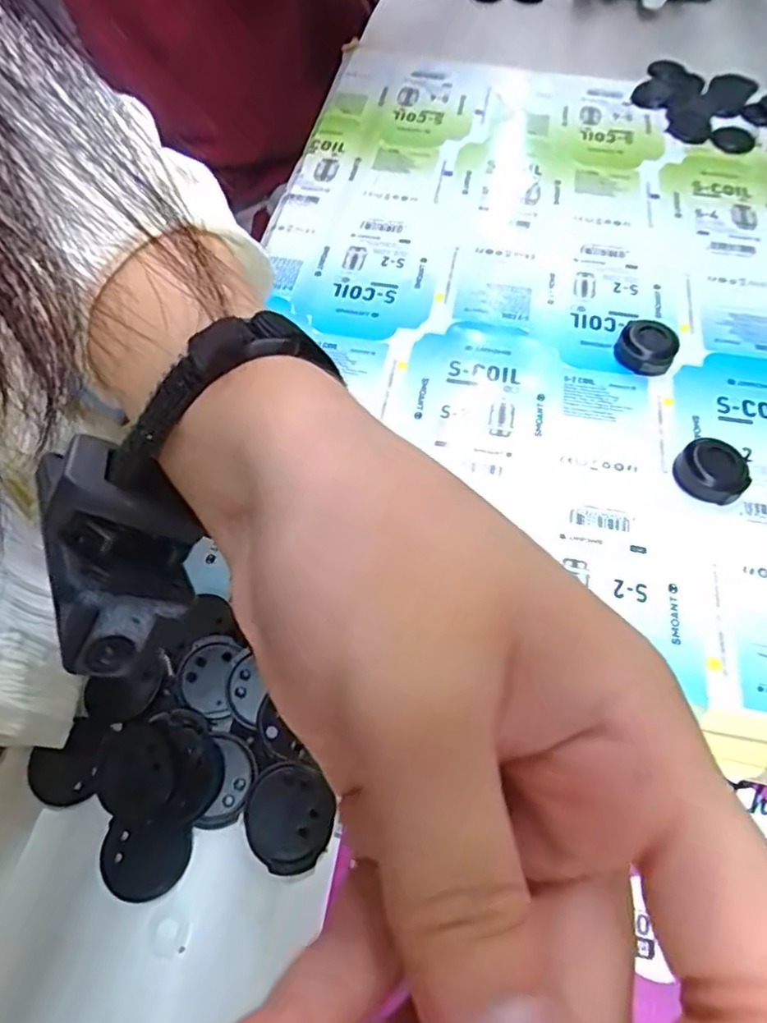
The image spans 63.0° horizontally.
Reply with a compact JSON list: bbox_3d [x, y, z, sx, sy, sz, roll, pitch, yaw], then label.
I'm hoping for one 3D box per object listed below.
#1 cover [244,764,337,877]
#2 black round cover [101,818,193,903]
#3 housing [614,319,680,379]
[{"bbox_3d":[-0.032,0.105,0.215,0.031,0.005,0.030,0,58,1],"label":"cover"},{"bbox_3d":[-0.080,0.116,0.209,0.029,0.005,0.024,3,63,-4],"label":"black round cover"},{"bbox_3d":[0.137,-0.086,0.329,0.031,0.017,0.031,0,58,1],"label":"housing"}]

